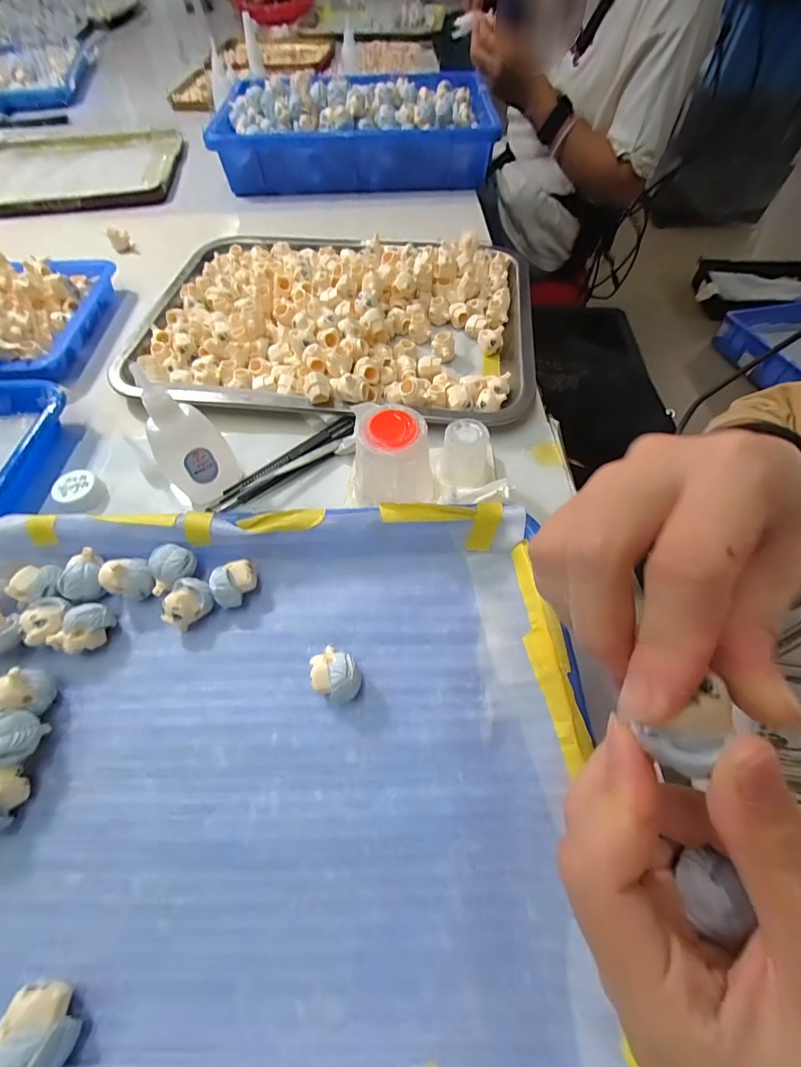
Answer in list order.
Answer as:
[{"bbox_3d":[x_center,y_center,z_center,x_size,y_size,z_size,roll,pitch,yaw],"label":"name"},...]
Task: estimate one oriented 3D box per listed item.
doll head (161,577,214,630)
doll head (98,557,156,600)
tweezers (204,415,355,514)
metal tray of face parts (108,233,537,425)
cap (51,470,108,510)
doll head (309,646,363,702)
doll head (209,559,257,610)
[{"bbox_3d":[-0.121,0.041,0.230,0.020,0.021,0.027,22,63,13],"label":"doll head"},{"bbox_3d":[-0.158,0.027,0.236,0.021,0.026,0.023,0,60,0],"label":"doll head"},{"bbox_3d":[-0.082,-0.050,0.296,0.123,0.005,0.021,-37,82,-17],"label":"tweezers"},{"bbox_3d":[-0.061,-0.207,0.369,0.361,0.041,0.253,9,60,6],"label":"metal tray of face parts"},{"bbox_3d":[-0.228,-0.030,0.286,0.029,0.013,0.028,0,60,0],"label":"cap"},{"bbox_3d":[-0.033,0.073,0.208,0.028,0.023,0.023,26,63,14],"label":"doll head"},{"bbox_3d":[-0.098,0.029,0.236,0.020,0.021,0.028,28,64,16],"label":"doll head"}]

